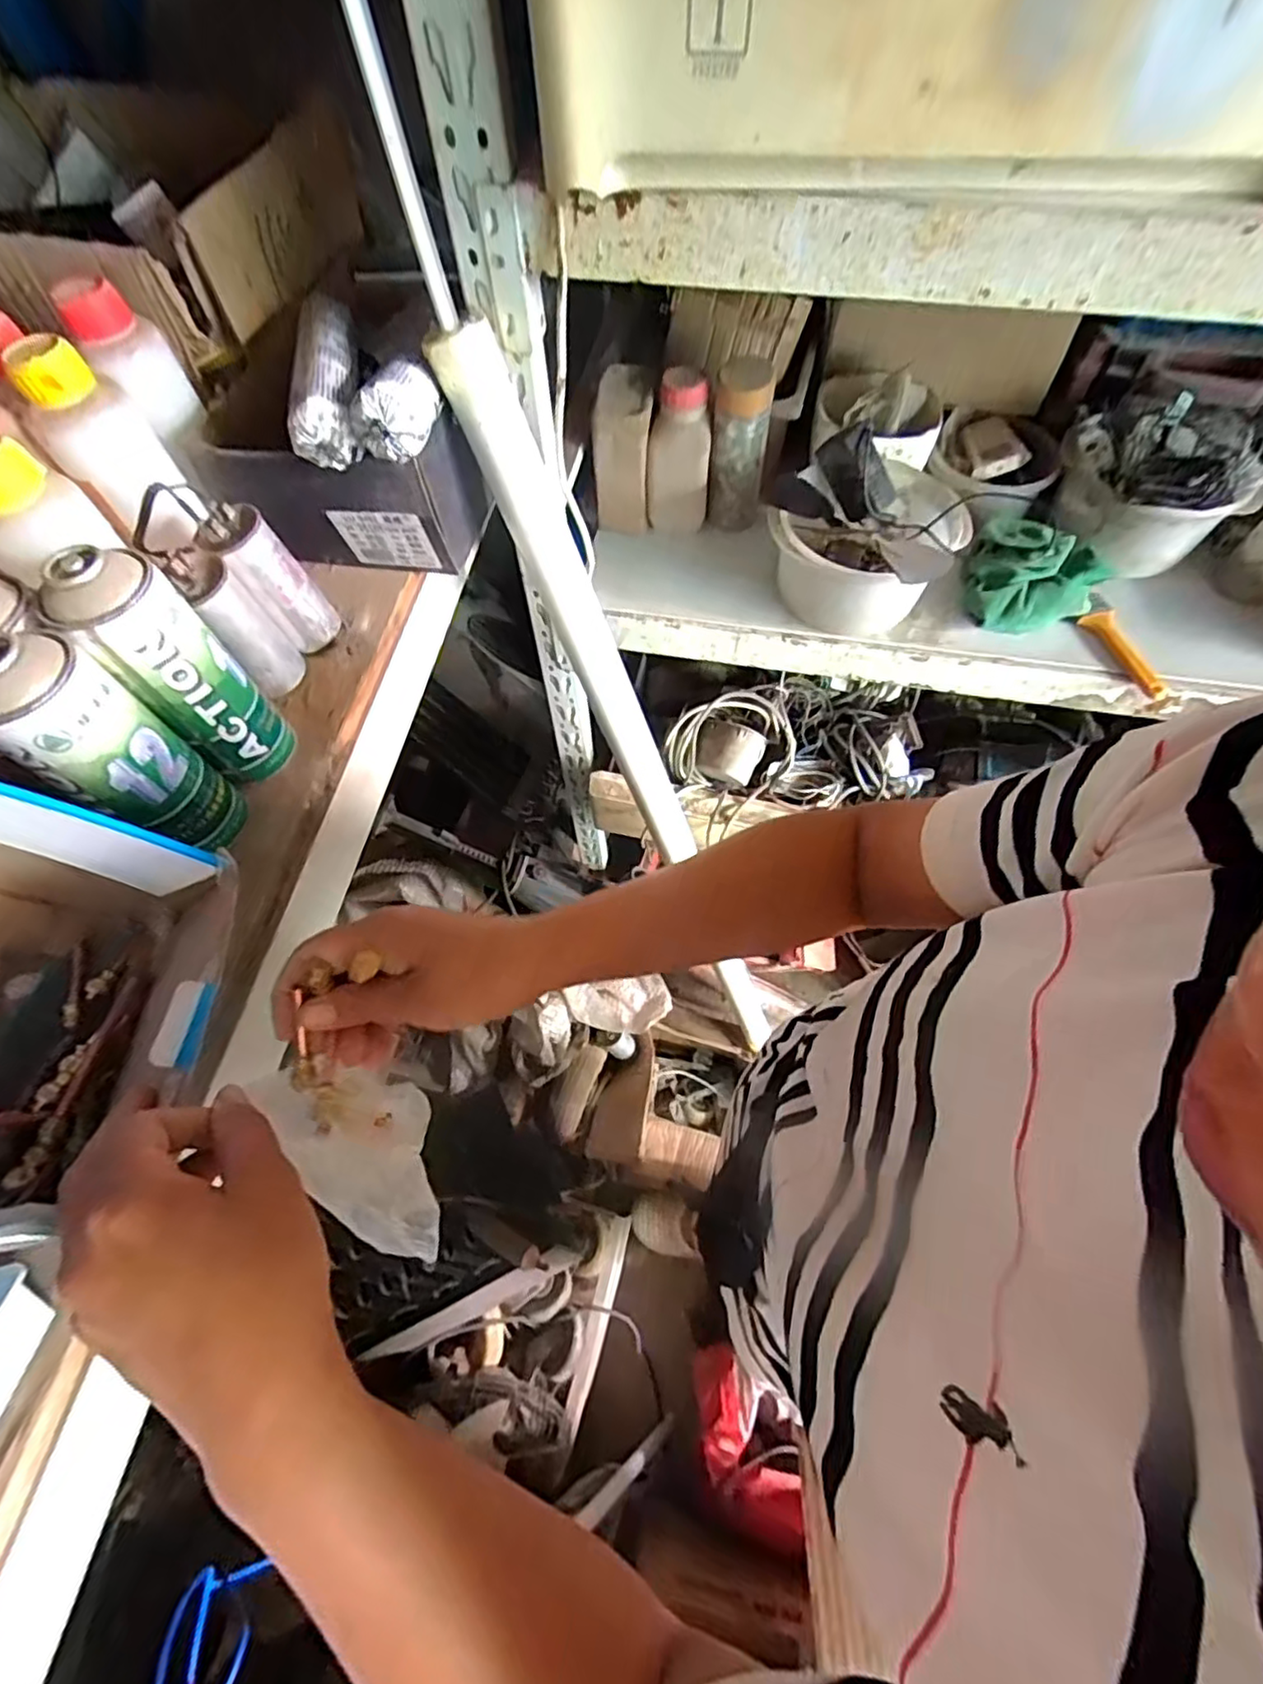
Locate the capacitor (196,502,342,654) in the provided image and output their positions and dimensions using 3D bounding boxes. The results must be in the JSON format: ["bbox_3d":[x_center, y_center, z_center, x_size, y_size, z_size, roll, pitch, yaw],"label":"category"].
[{"bbox_3d":[-0.276,-0.201,0.499,0.041,0.108,0.050,25,66,15],"label":"capacitor"}]

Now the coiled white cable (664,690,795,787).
[{"bbox_3d":[0.137,-0.155,0.911,0.176,0.111,0.092,3,62,4],"label":"coiled white cable"}]

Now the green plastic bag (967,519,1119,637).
[{"bbox_3d":[0.444,-0.289,0.698,0.141,0.058,0.117,10,63,8],"label":"green plastic bag"}]

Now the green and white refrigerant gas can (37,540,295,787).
[{"bbox_3d":[-0.288,-0.112,0.417,0.061,0.165,0.057,-1,62,2],"label":"green and white refrigerant gas can"}]

